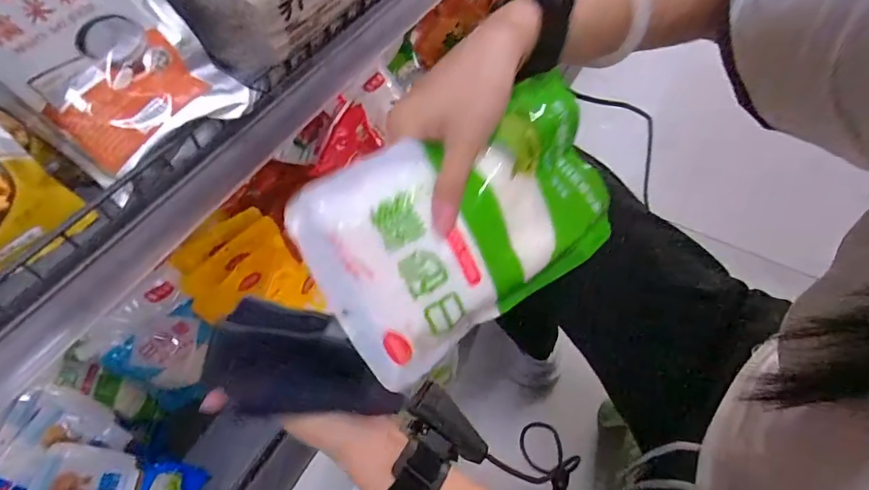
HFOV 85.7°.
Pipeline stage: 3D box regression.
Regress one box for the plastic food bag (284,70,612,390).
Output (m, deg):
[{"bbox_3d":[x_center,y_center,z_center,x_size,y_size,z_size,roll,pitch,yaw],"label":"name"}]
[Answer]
[{"bbox_3d":[0.028,-0.014,0.314,0.209,0.145,0.026,-34,20,-17],"label":"plastic food bag"}]

